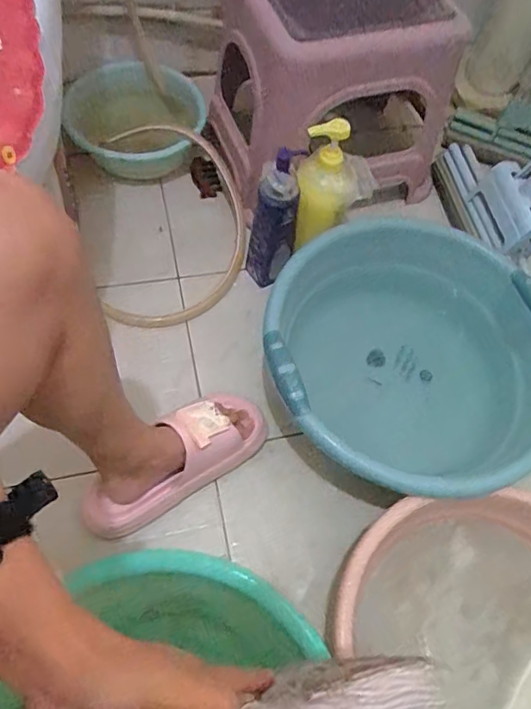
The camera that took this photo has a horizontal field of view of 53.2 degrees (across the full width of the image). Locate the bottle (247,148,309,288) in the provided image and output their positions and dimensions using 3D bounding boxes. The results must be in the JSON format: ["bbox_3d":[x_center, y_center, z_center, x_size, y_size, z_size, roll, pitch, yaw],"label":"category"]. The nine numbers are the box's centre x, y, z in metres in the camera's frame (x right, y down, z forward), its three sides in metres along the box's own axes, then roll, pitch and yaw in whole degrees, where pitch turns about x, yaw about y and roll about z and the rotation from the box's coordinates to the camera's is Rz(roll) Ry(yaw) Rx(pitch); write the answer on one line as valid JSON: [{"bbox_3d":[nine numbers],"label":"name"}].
[{"bbox_3d":[0.011,-0.182,0.729,0.066,0.225,0.053,-1,61,-4],"label":"bottle"}]

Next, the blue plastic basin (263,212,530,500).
[{"bbox_3d":[0.188,0.009,0.707,0.365,0.158,0.336,2,61,-3],"label":"blue plastic basin"}]

